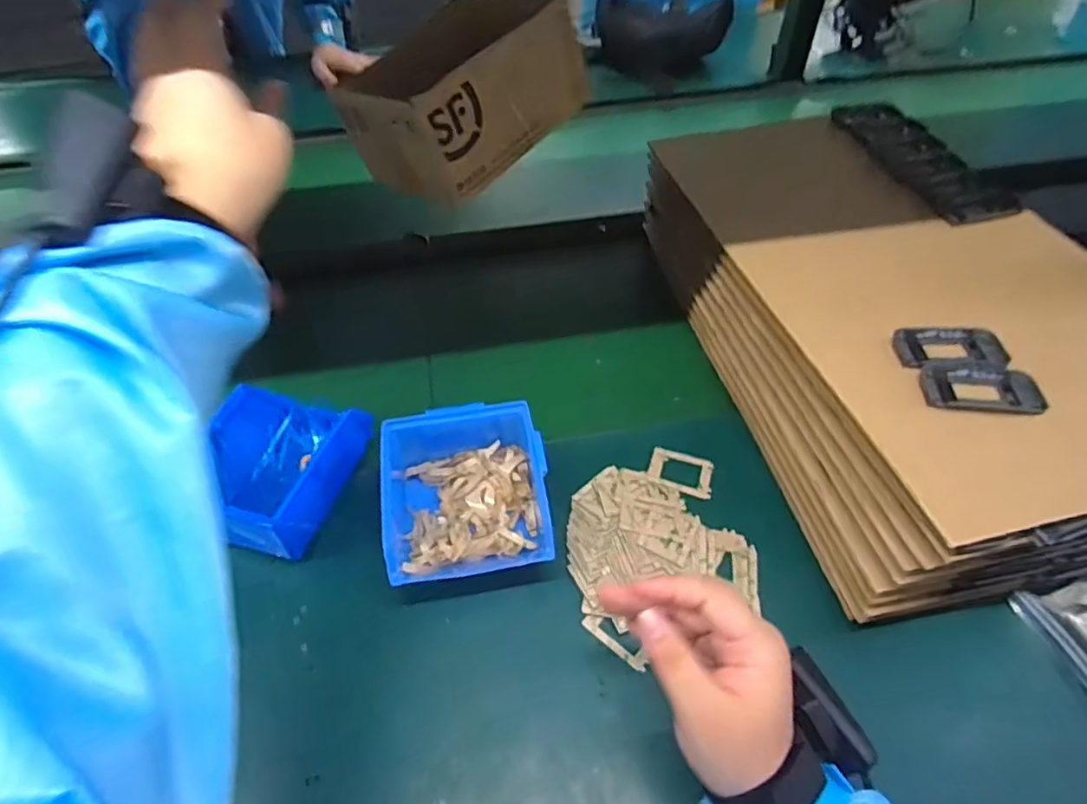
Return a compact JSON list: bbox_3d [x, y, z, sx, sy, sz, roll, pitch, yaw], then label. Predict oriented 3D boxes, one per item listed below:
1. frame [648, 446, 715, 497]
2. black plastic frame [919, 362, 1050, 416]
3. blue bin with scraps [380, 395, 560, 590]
[{"bbox_3d":[0.123,0.061,0.553,0.055,0.005,0.038,16,52,15],"label":"frame"},{"bbox_3d":[0.307,-0.010,0.443,0.075,0.012,0.043,5,50,5],"label":"black plastic frame"},{"bbox_3d":[-0.062,0.074,0.502,0.122,0.062,0.132,-9,50,-6],"label":"blue bin with scraps"}]

